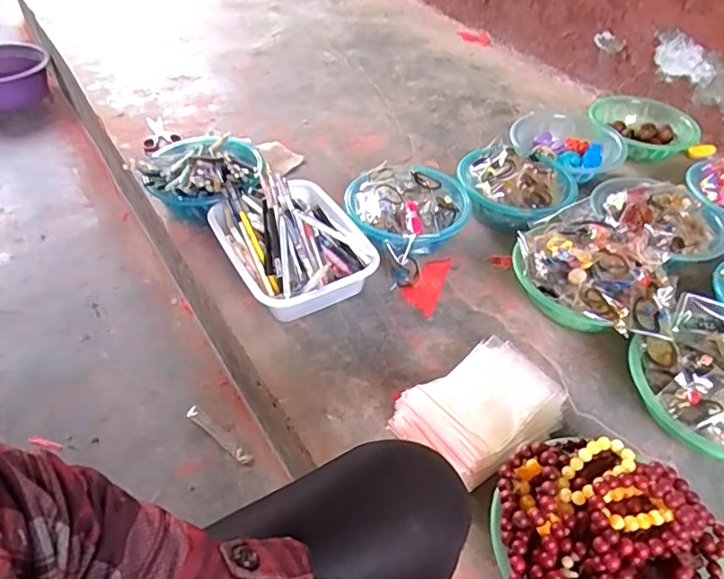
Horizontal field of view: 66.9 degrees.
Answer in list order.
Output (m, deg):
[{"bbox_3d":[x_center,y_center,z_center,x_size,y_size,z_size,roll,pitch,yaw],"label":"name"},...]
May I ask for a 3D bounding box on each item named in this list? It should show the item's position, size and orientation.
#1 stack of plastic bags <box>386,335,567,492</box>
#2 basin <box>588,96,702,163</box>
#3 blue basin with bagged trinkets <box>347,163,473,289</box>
[{"bbox_3d":[0.163,0.158,0.729,0.239,0.074,0.145,-29,54,-27],"label":"stack of plastic bags"},{"bbox_3d":[0.631,-0.375,1.269,0.232,0.061,0.216,-20,51,-21],"label":"basin"},{"bbox_3d":[0.095,-0.141,0.999,0.216,0.099,0.209,1,46,-2],"label":"blue basin with bagged trinkets"}]

